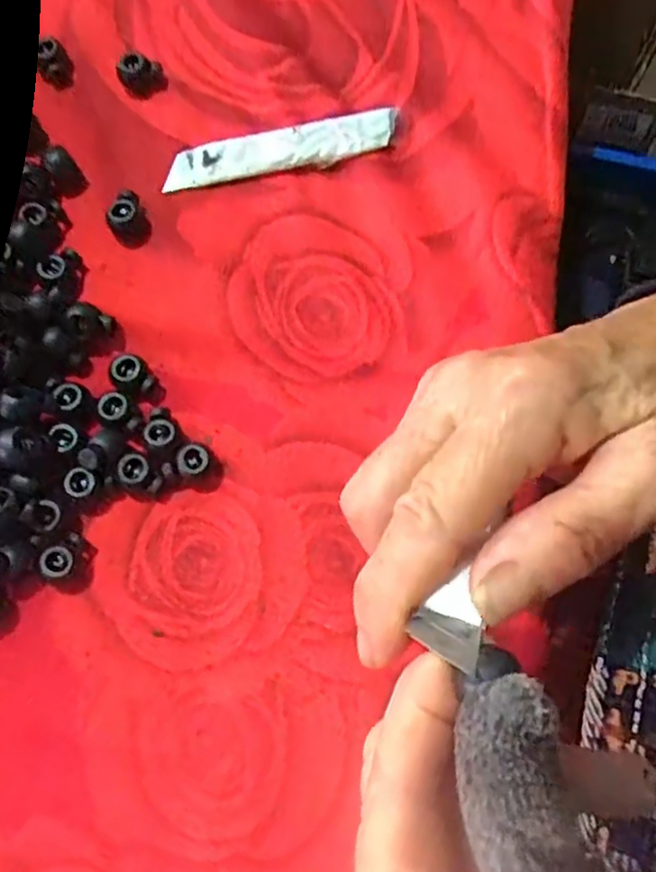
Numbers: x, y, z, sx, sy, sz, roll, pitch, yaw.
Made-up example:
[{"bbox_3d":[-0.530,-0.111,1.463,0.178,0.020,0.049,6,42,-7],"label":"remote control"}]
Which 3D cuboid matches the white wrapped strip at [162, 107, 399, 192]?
[{"bbox_3d":[-0.020,-0.126,0.293,0.102,0.005,0.020,-11,74,-3],"label":"white wrapped strip"}]

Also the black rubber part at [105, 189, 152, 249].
[{"bbox_3d":[-0.084,-0.091,0.280,0.016,0.010,0.021,-21,75,-5],"label":"black rubber part"}]

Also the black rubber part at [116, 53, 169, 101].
[{"bbox_3d":[-0.084,-0.163,0.301,0.019,0.010,0.017,-25,75,-6],"label":"black rubber part"}]

